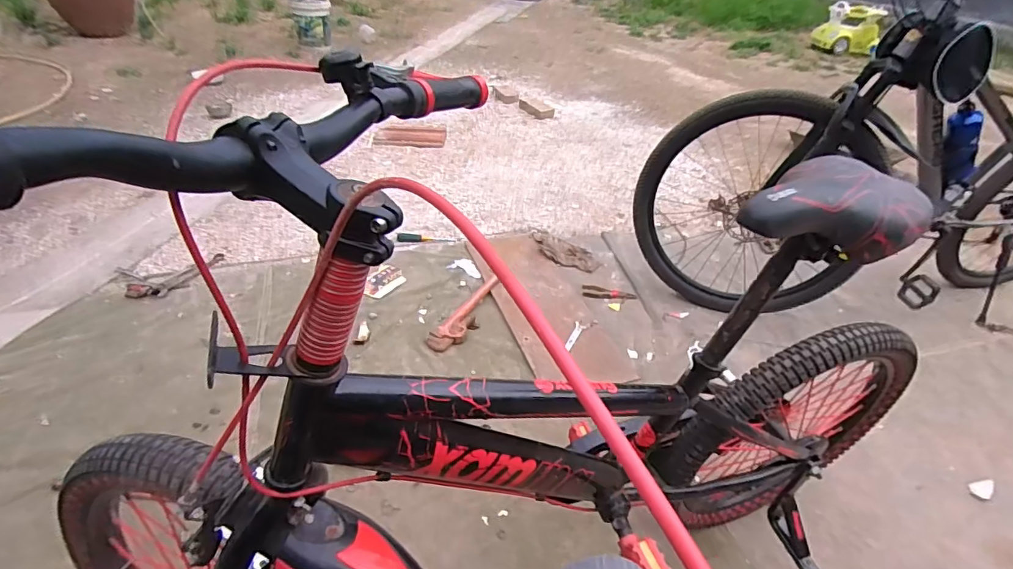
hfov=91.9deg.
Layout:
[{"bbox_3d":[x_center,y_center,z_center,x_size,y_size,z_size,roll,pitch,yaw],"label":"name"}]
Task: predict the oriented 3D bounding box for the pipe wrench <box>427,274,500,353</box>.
[{"bbox_3d":[-0.101,0.078,1.483,0.095,0.036,0.370,23,40,22],"label":"pipe wrench"}]

